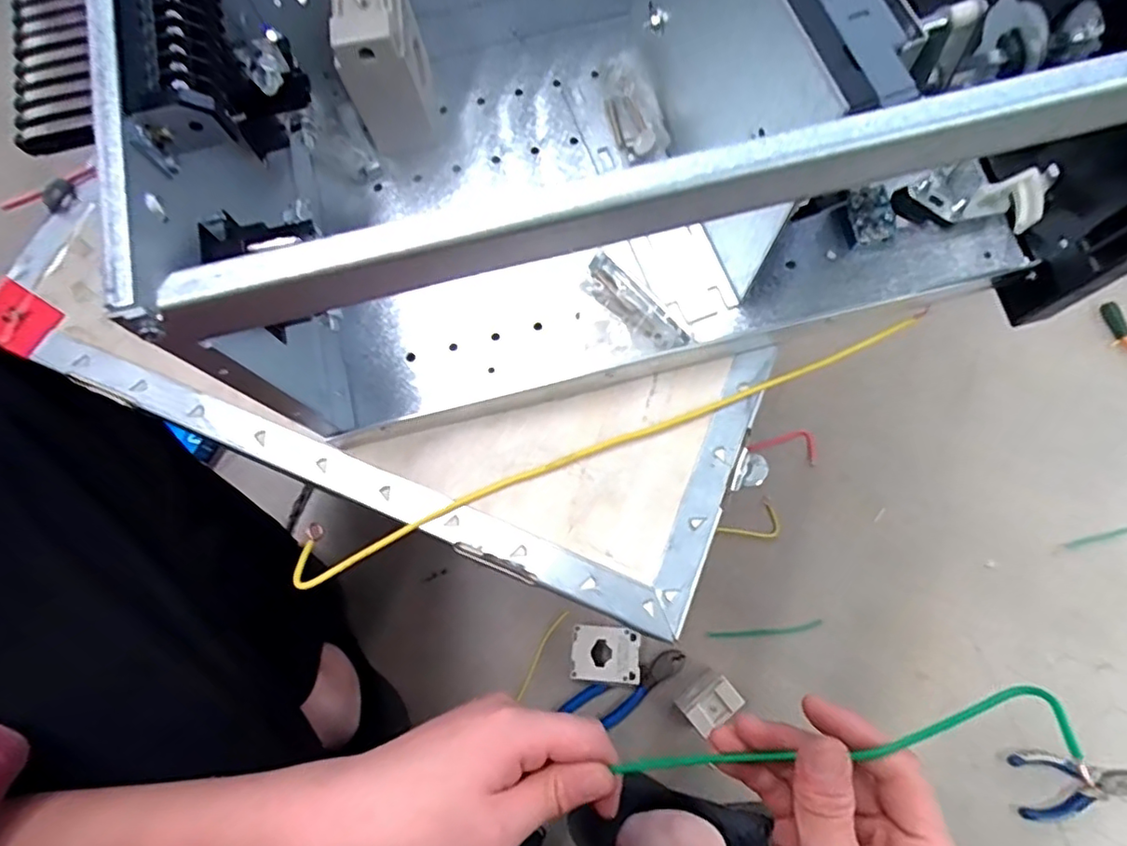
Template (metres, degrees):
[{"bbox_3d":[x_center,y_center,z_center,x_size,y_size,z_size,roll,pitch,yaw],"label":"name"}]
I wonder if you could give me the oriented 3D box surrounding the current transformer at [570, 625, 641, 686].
[{"bbox_3d":[0.051,0.276,0.731,0.083,0.038,0.062,3,74,3],"label":"current transformer"}]

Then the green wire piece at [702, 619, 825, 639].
[{"bbox_3d":[0.249,0.259,0.760,0.141,0.005,0.013,-8,73,0],"label":"green wire piece"}]

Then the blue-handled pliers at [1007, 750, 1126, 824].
[{"bbox_3d":[0.596,0.413,0.694,0.157,0.012,0.073,-1,73,2],"label":"blue-handled pliers"}]

